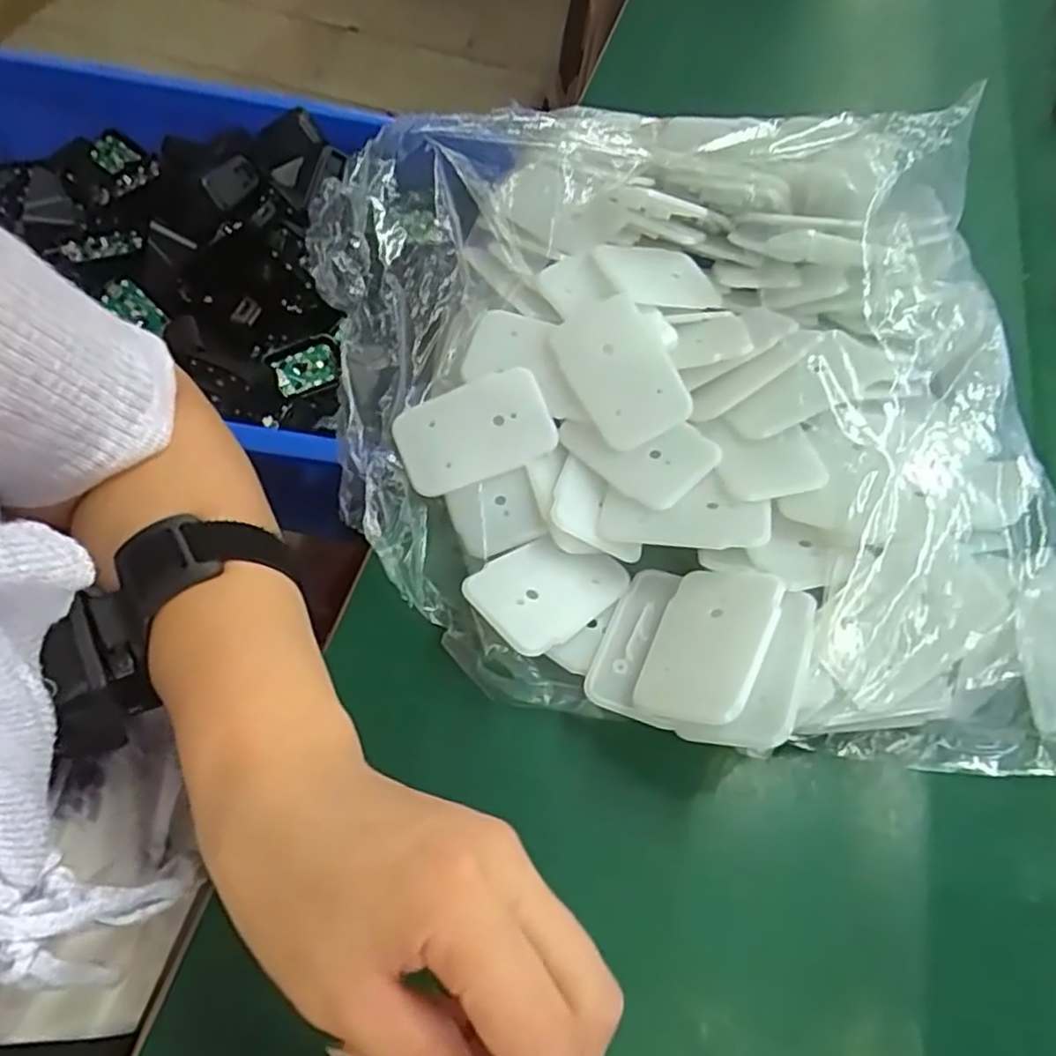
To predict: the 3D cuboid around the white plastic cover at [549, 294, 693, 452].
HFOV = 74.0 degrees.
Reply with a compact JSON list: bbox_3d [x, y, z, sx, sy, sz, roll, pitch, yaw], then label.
[{"bbox_3d":[0.042,-0.070,0.317,0.042,0.009,0.070,-32,74,15],"label":"white plastic cover"}]

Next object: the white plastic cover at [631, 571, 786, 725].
[{"bbox_3d":[0.067,0.042,0.262,0.043,0.004,0.065,-1,46,40],"label":"white plastic cover"}]

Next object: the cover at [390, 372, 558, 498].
[{"bbox_3d":[-0.024,-0.043,0.318,0.069,0.004,0.043,-23,84,-2],"label":"cover"}]

